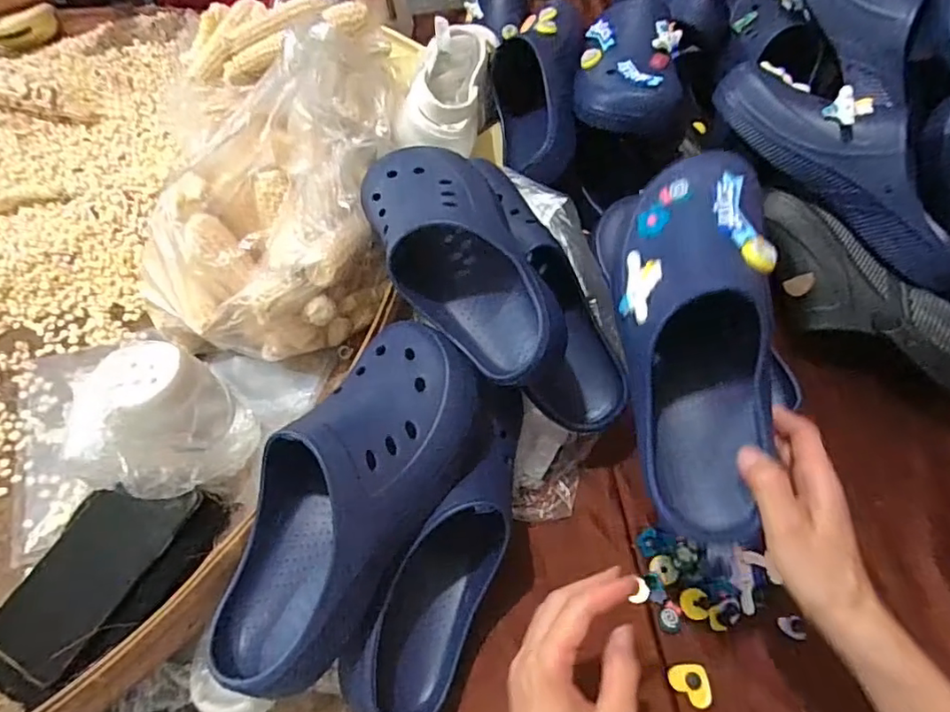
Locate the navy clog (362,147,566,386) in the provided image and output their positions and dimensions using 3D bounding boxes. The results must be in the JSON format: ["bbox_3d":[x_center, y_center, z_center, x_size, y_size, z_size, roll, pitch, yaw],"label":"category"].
[{"bbox_3d":[-0.019,-0.087,0.489,0.106,0.081,0.260,-20,58,-7],"label":"navy clog"}]

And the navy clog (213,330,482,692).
[{"bbox_3d":[-0.093,0.096,0.411,0.114,0.092,0.280,25,74,18],"label":"navy clog"}]

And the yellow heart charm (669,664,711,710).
[{"bbox_3d":[0.168,0.257,0.444,0.028,0.007,0.030,-5,58,2],"label":"yellow heart charm"}]

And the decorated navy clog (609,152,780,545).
[{"bbox_3d":[0.153,-0.016,0.398,0.100,0.084,0.273,0,81,2],"label":"decorated navy clog"}]

